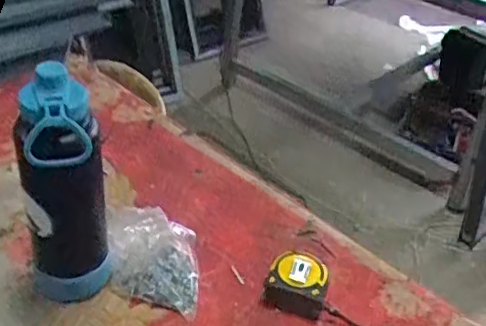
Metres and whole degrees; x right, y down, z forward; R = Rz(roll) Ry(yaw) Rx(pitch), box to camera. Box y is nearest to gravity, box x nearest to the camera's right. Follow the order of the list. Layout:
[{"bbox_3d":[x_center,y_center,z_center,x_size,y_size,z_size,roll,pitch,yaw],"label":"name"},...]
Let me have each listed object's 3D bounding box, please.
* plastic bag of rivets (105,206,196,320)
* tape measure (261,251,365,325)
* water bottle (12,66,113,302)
[{"bbox_3d":[-0.111,0.121,0.750,0.111,0.085,0.107,0,37,-9],"label":"plastic bag of rivets"},{"bbox_3d":[0.145,0.171,0.751,0.231,0.041,0.078,15,38,11],"label":"tape measure"},{"bbox_3d":[-0.199,0.040,0.673,0.082,0.290,0.068,-6,38,-16],"label":"water bottle"}]

